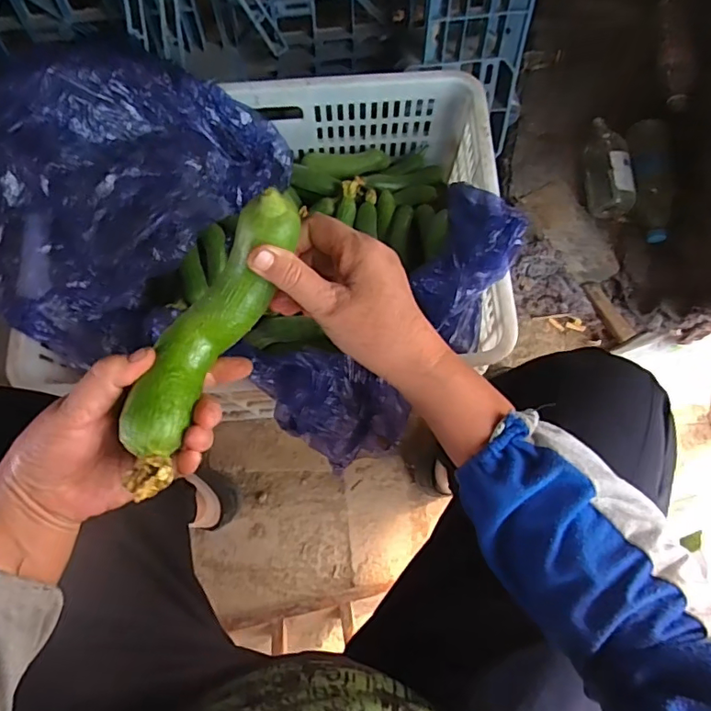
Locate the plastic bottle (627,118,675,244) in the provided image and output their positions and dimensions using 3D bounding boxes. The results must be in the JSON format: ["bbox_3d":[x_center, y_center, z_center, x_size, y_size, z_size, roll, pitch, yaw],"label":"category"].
[{"bbox_3d":[0.523,-0.315,0.932,0.062,0.076,0.223,1,77,1],"label":"plastic bottle"}]

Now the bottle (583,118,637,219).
[{"bbox_3d":[0.457,-0.342,0.939,0.068,0.063,0.172,0,77,0],"label":"bottle"}]

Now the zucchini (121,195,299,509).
[{"bbox_3d":[-0.097,-0.013,0.334,0.052,0.056,0.192,26,84,6],"label":"zucchini"}]

